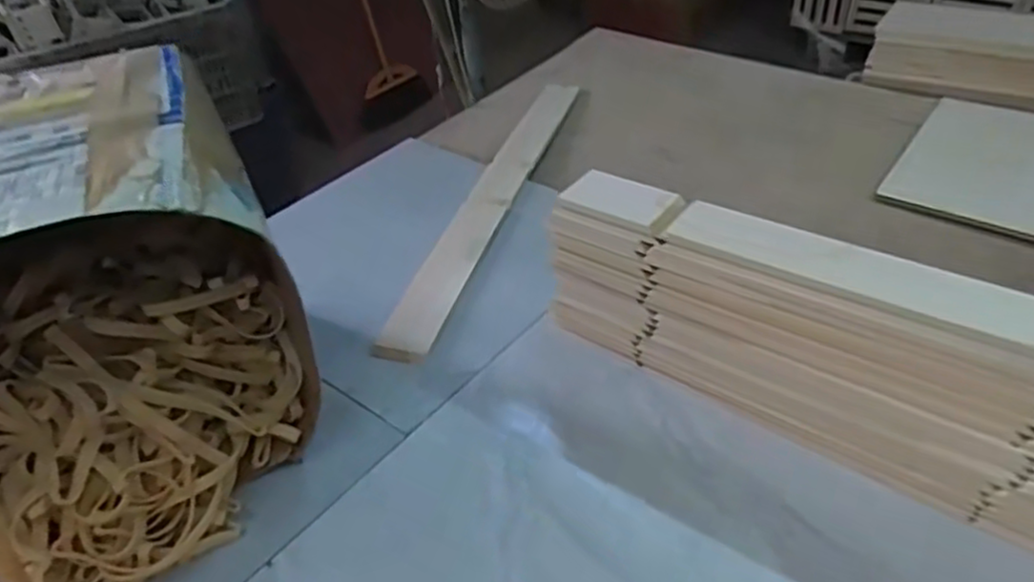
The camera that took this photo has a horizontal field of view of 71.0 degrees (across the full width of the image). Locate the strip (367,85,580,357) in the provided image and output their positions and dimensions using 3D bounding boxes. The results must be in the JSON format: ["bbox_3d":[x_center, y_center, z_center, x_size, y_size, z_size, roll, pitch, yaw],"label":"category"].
[{"bbox_3d":[-0.029,-0.124,0.919,0.060,0.015,0.603,13,42,12],"label":"strip"}]

